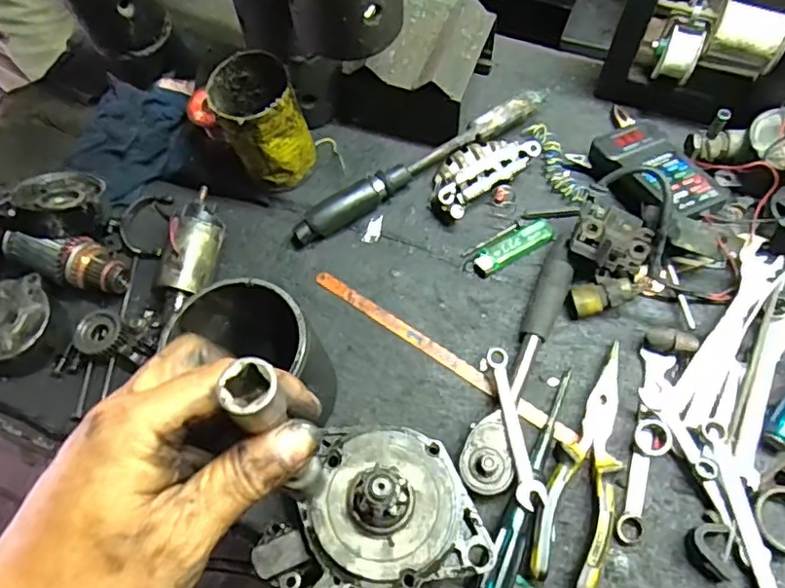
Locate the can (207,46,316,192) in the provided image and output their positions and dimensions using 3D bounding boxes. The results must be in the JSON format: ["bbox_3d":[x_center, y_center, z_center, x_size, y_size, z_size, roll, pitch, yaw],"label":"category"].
[{"bbox_3d":[-0.121,-0.160,0.575,0.078,0.112,0.077,-28,65,-10],"label":"can"}]

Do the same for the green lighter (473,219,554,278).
[{"bbox_3d":[0.112,-0.044,0.561,0.080,0.012,0.025,-26,65,-9],"label":"green lighter"}]

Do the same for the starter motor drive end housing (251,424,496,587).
[{"bbox_3d":[-0.026,0.142,0.411,0.154,0.068,0.112,-16,64,-5],"label":"starter motor drive end housing"}]

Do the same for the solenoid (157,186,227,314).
[{"bbox_3d":[-0.185,-0.043,0.568,0.050,0.051,0.108,5,64,6],"label":"solenoid"}]

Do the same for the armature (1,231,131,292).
[{"bbox_3d":[-0.302,-0.033,0.562,0.109,0.038,0.045,17,64,-8],"label":"armature"}]

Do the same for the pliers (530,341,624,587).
[{"bbox_3d":[0.156,0.130,0.470,0.049,0.021,0.191,20,66,13],"label":"pliers"}]

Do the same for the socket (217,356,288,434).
[{"bbox_3d":[-0.053,0.038,0.229,0.021,0.024,0.021,-29,65,-11],"label":"socket"}]

